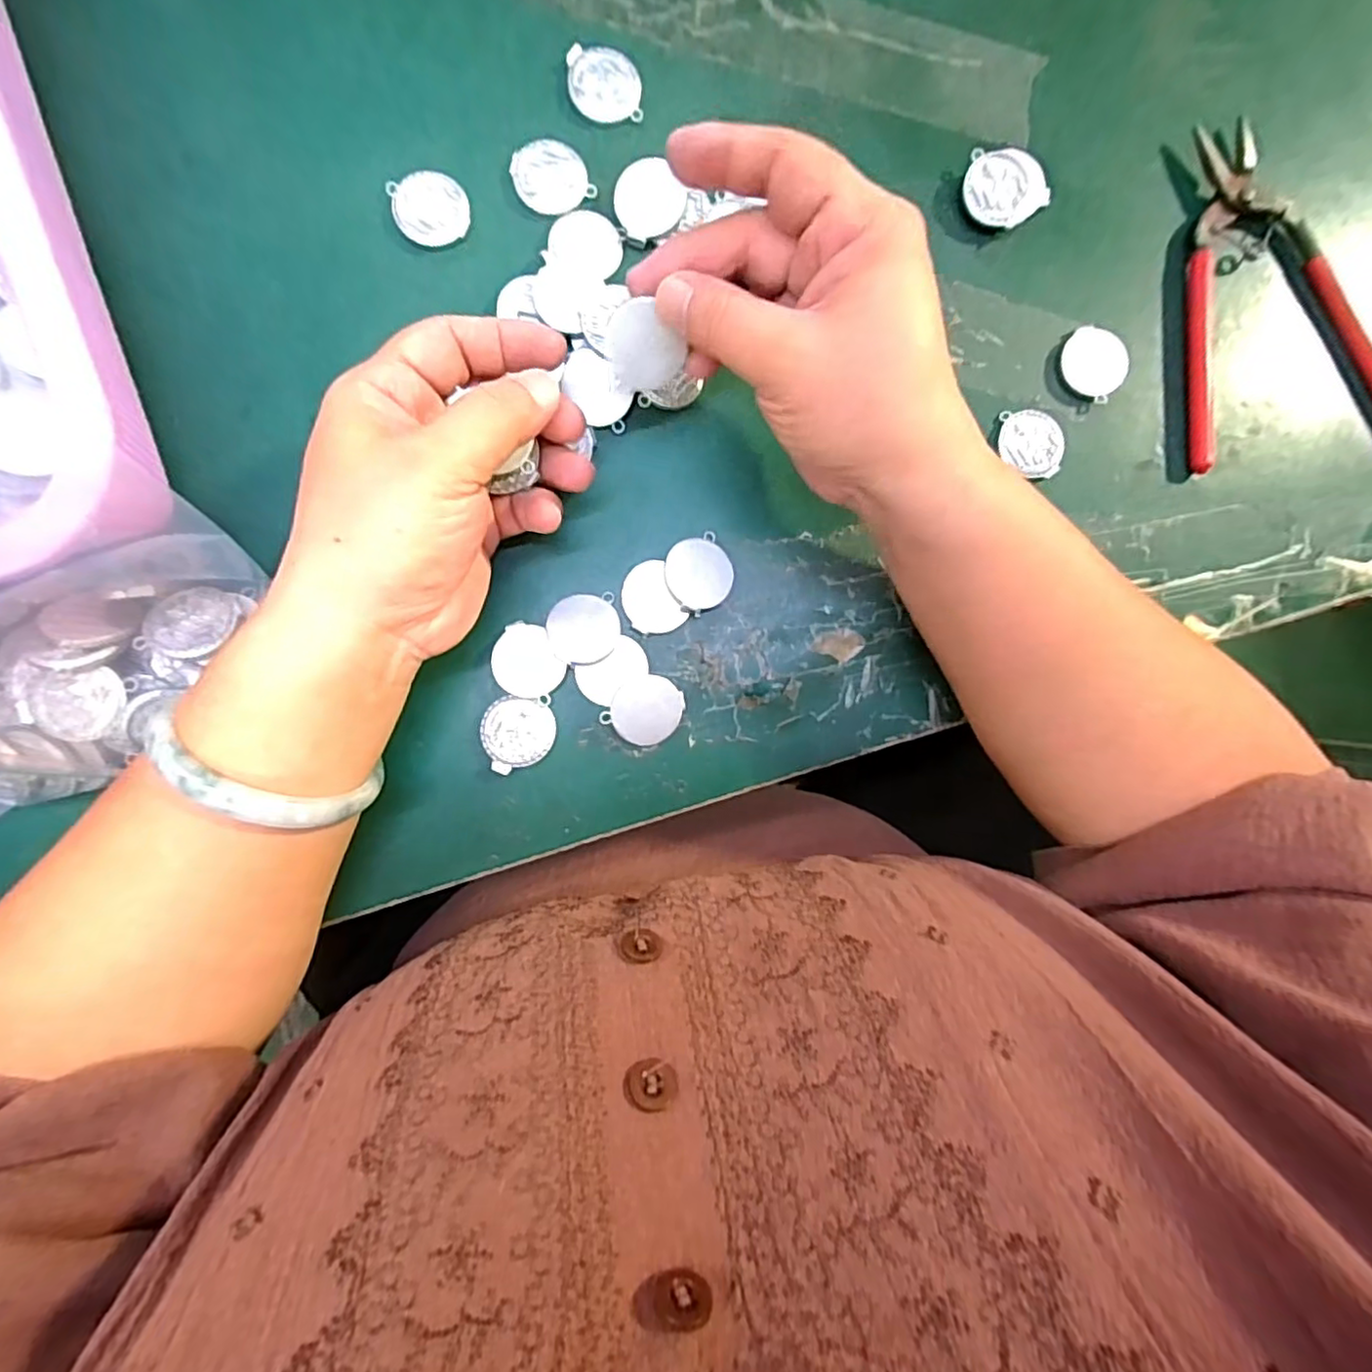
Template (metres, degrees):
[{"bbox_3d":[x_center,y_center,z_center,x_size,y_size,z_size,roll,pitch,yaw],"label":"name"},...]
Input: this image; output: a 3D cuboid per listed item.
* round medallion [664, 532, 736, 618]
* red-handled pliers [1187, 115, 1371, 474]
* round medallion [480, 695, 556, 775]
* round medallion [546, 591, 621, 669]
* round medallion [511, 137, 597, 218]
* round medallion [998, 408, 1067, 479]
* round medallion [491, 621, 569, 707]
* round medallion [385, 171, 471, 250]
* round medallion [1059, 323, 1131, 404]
[{"bbox_3d":[0.006,-0.047,0.265,0.030,0.004,0.029,-1,92,-17],"label":"round medallion"},{"bbox_3d":[0.279,-0.178,0.291,0.109,0.010,0.150,-4,90,-5],"label":"red-handled pliers"},{"bbox_3d":[-0.069,0.020,0.259,0.028,0.004,0.030,0,90,-5],"label":"round medallion"},{"bbox_3d":[-0.042,-0.023,0.259,0.029,0.004,0.029,0,90,-5],"label":"round medallion"},{"bbox_3d":[-0.056,-0.211,0.261,0.029,0.004,0.031,0,90,-5],"label":"round medallion"},{"bbox_3d":[0.153,-0.107,0.281,0.029,0.004,0.027,0,90,-5],"label":"round medallion"},{"bbox_3d":[-0.063,-0.010,0.258,0.029,0.004,0.029,0,90,-5],"label":"round medallion"},{"bbox_3d":[-0.103,-0.193,0.258,0.029,0.004,0.028,0,90,-5],"label":"round medallion"},{"bbox_3d":[0.181,-0.143,0.281,0.027,0.004,0.031,-44,93,-4],"label":"round medallion"}]

